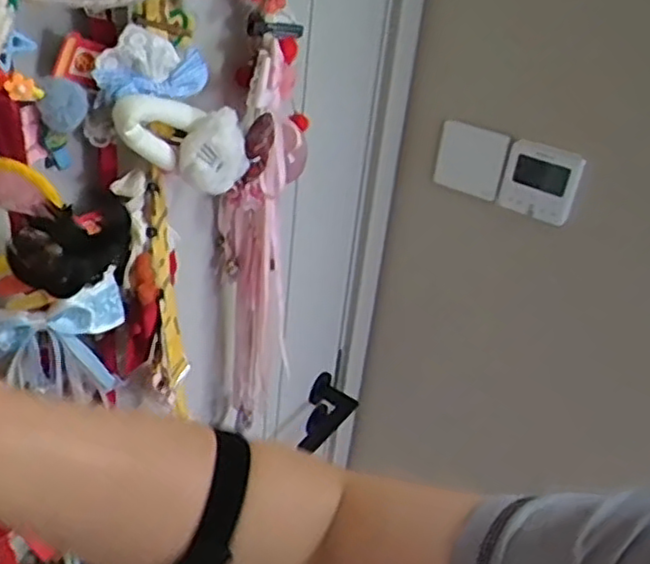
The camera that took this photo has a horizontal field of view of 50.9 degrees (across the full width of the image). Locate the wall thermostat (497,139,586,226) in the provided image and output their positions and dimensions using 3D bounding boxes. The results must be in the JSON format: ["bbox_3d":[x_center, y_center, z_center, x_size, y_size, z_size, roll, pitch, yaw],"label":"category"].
[{"bbox_3d":[0.263,-0.120,0.833,0.085,0.087,0.026,24,39,25],"label":"wall thermostat"}]

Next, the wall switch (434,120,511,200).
[{"bbox_3d":[0.184,-0.152,0.863,0.089,0.084,0.015,25,36,27],"label":"wall switch"}]

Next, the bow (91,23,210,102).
[{"bbox_3d":[-0.110,-0.141,0.441,0.074,0.046,0.015,-26,46,-36],"label":"bow"}]

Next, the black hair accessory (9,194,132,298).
[{"bbox_3d":[-0.157,-0.023,0.419,0.068,0.052,0.028,-21,42,-31],"label":"black hair accessory"}]

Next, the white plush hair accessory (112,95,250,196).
[{"bbox_3d":[-0.094,-0.099,0.471,0.113,0.058,0.026,19,17,-47],"label":"white plush hair accessory"}]

